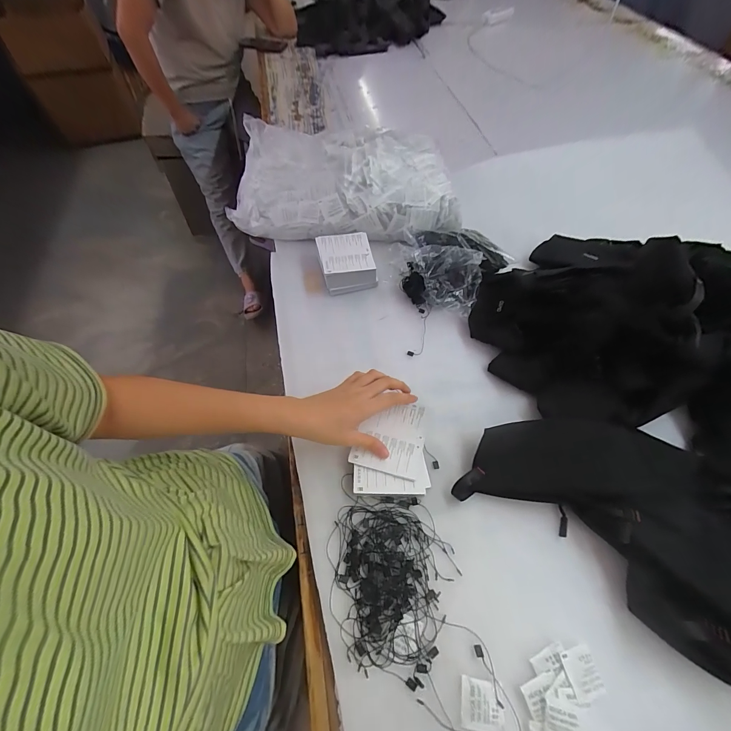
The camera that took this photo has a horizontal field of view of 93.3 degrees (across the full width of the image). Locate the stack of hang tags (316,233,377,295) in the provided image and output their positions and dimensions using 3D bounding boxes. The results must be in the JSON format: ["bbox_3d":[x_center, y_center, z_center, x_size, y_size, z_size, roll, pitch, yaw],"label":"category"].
[{"bbox_3d":[-0.035,-0.185,0.629,0.095,0.051,0.104,-11,59,-9],"label":"stack of hang tags"}]

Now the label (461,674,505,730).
[{"bbox_3d":[0.114,0.332,0.336,0.039,0.004,0.040,7,58,2],"label":"label"}]

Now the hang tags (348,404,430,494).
[{"bbox_3d":[0.032,0.111,0.453,0.098,0.030,0.108,-1,58,0],"label":"hang tags"}]

